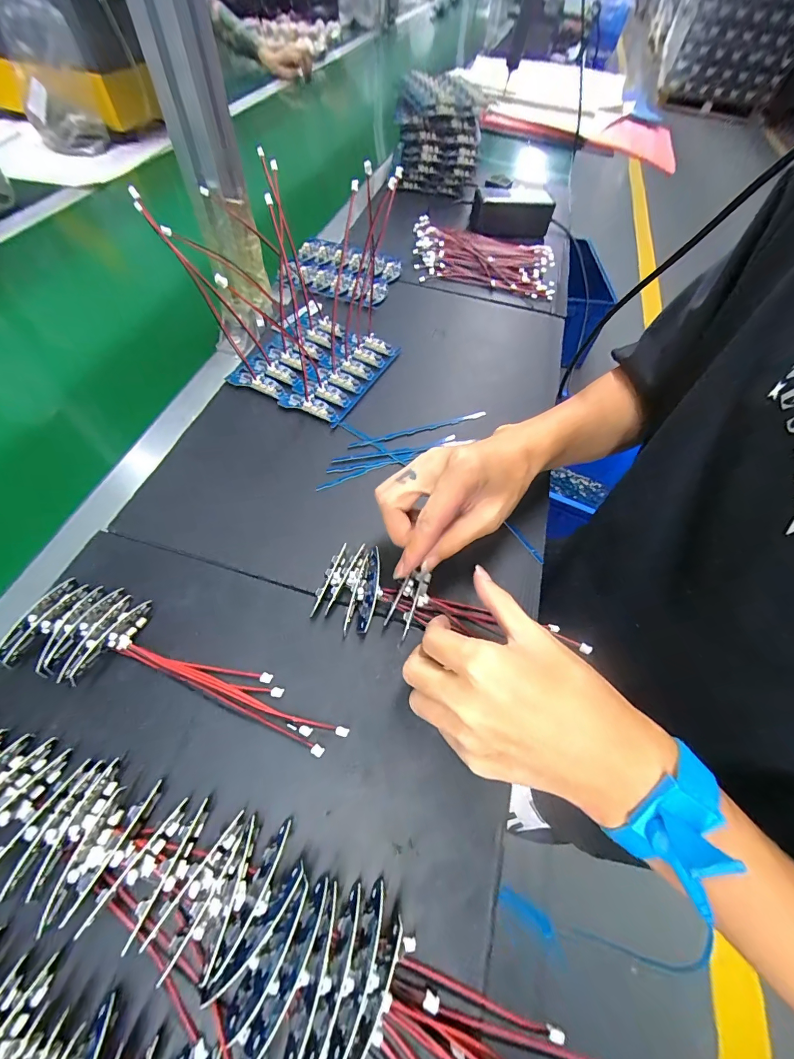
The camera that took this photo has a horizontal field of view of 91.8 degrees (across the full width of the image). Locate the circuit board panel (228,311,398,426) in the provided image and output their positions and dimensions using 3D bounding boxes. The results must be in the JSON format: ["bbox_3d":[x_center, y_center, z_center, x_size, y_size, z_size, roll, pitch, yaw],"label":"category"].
[{"bbox_3d":[-0.097,-0.198,0.452,0.152,0.012,0.151,26,61,11],"label":"circuit board panel"}]

